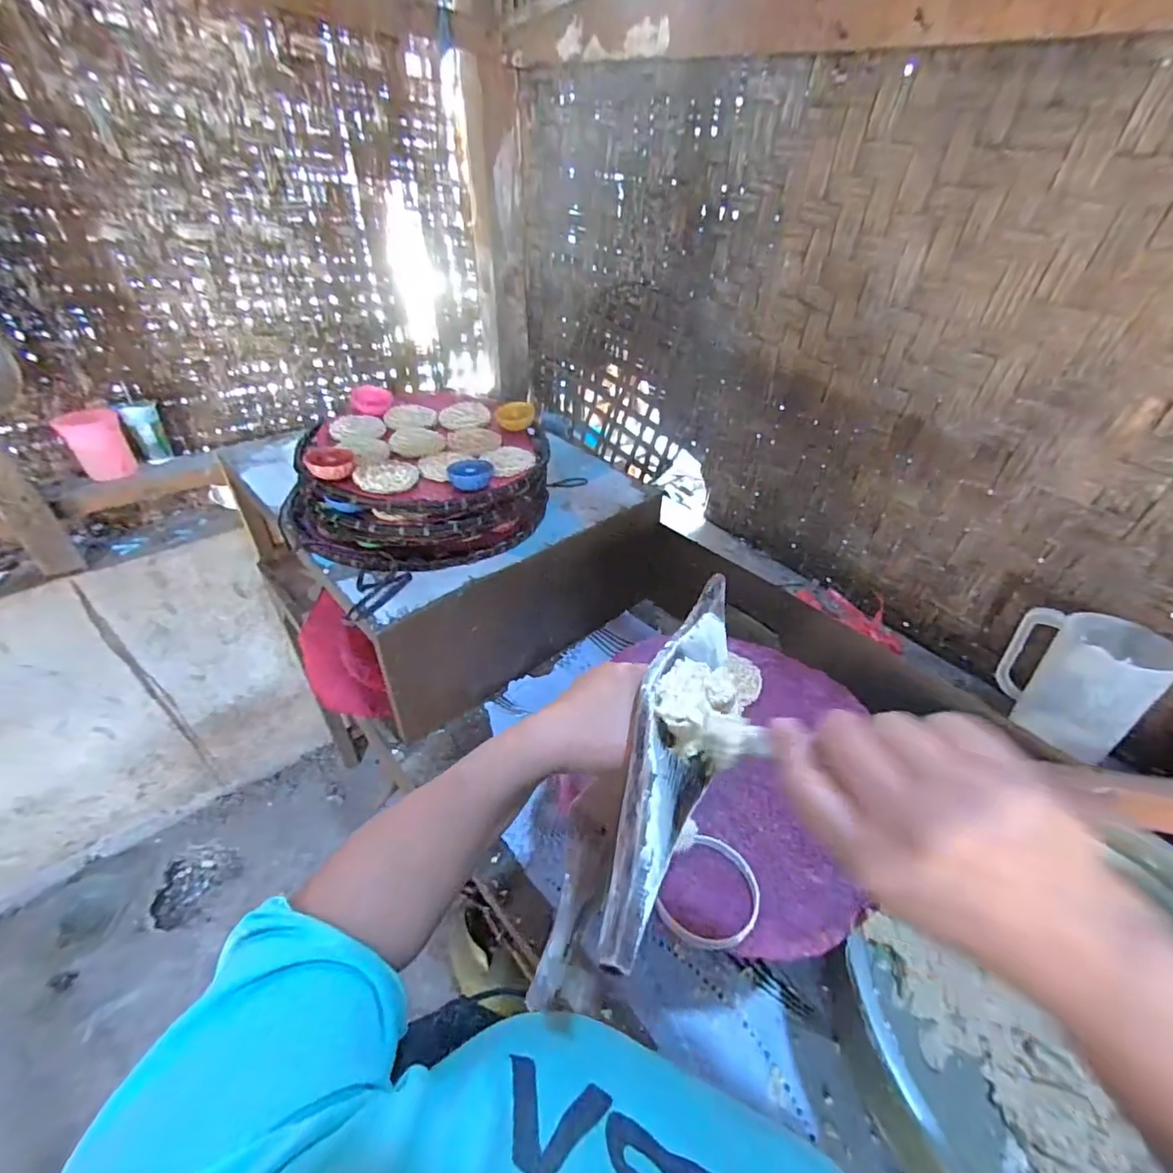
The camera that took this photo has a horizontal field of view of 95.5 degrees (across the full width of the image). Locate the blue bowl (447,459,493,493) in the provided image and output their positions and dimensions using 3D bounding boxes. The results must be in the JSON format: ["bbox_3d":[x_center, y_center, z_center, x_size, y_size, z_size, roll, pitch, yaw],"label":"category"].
[{"bbox_3d":[-0.154,-0.150,0.710,0.056,0.025,0.052,2,39,-2],"label":"blue bowl"}]

